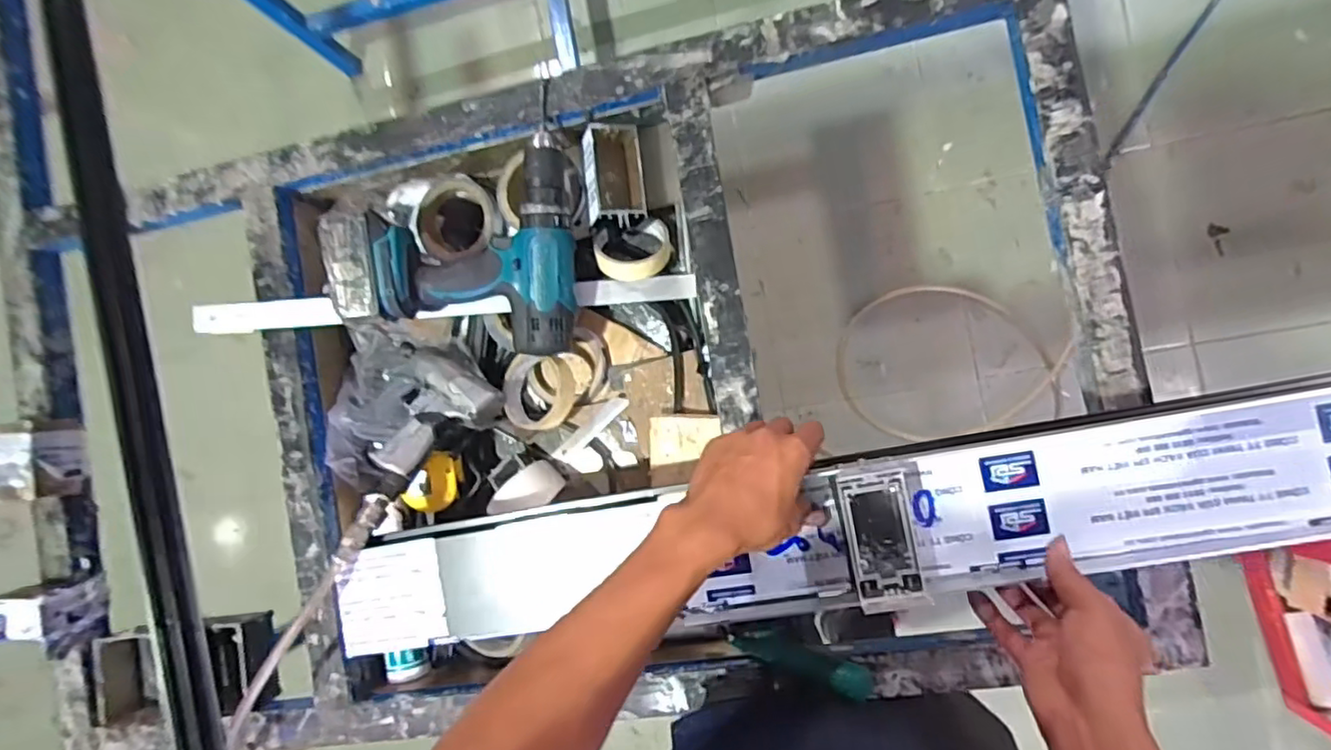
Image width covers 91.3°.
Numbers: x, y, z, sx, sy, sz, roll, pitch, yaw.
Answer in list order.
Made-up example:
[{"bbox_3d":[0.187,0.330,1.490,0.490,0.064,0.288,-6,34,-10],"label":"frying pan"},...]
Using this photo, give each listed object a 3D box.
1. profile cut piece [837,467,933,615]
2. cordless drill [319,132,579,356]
[{"bbox_3d":[0.178,0.131,0.533,0.058,0.046,0.107,-11,85,8],"label":"profile cut piece"},{"bbox_3d":[-0.216,-0.132,0.671,0.233,0.086,0.219,-1,89,10],"label":"cordless drill"}]

